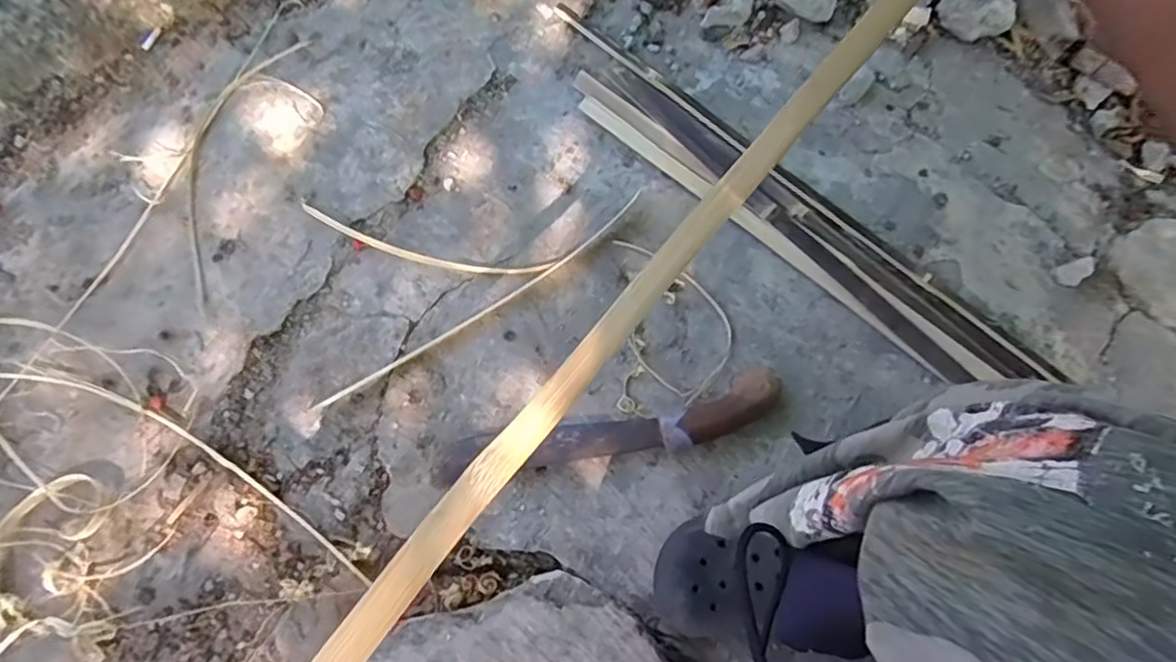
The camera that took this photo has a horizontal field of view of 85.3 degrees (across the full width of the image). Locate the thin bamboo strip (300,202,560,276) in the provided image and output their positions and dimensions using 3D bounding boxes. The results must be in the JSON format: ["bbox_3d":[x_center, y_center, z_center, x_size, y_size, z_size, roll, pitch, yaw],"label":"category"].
[{"bbox_3d":[-0.205,-0.107,0.804,0.324,0.015,0.040,12,70,2],"label":"thin bamboo strip"}]

